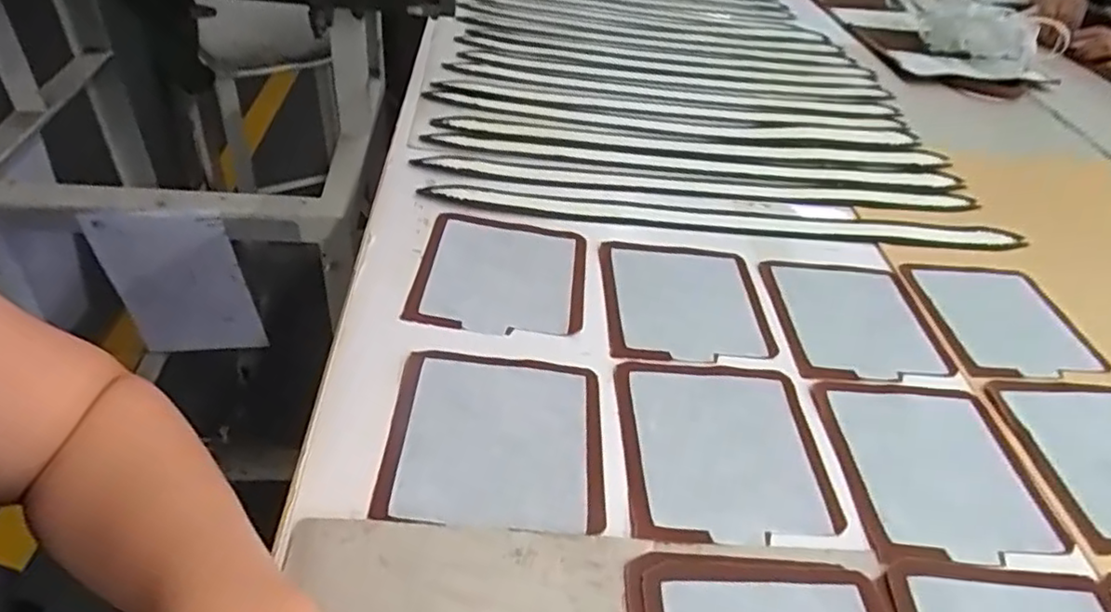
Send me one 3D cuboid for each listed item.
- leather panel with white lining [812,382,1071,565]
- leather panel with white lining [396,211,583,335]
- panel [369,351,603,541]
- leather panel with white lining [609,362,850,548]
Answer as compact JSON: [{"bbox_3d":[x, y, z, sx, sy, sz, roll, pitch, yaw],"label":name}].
[{"bbox_3d":[0.241,0.099,0.418,0.113,0.008,0.129,5,42,-3],"label":"leather panel with white lining"},{"bbox_3d":[-0.041,-0.025,0.515,0.128,0.009,0.128,9,44,-3],"label":"leather panel with white lining"},{"bbox_3d":[-0.035,0.080,0.400,0.127,0.010,0.124,5,42,-3],"label":"panel"},{"bbox_3d":[0.106,0.088,0.414,0.124,0.005,0.129,4,42,-5],"label":"leather panel with white lining"}]

